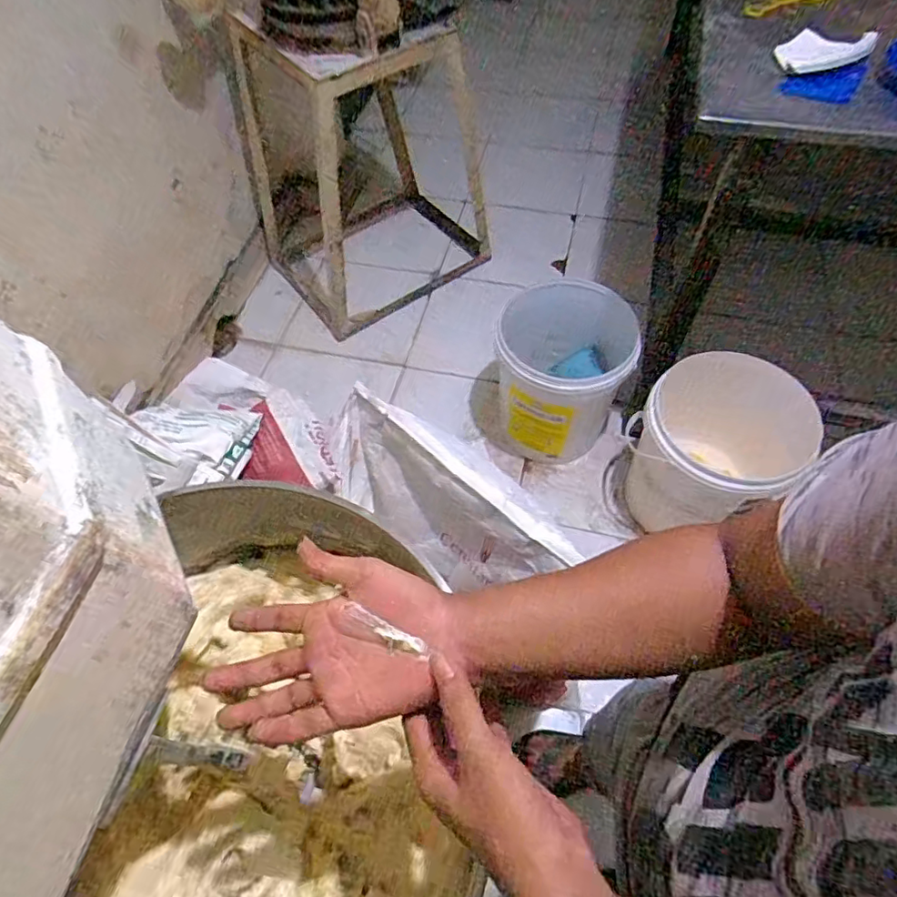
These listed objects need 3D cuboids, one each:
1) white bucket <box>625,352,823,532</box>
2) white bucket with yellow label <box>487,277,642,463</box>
[{"bbox_3d":[0.559,0.013,1.299,0.294,0.376,0.321,-1,58,2],"label":"white bucket"},{"bbox_3d":[0.276,-0.163,1.471,0.320,0.430,0.319,-1,58,2],"label":"white bucket with yellow label"}]

